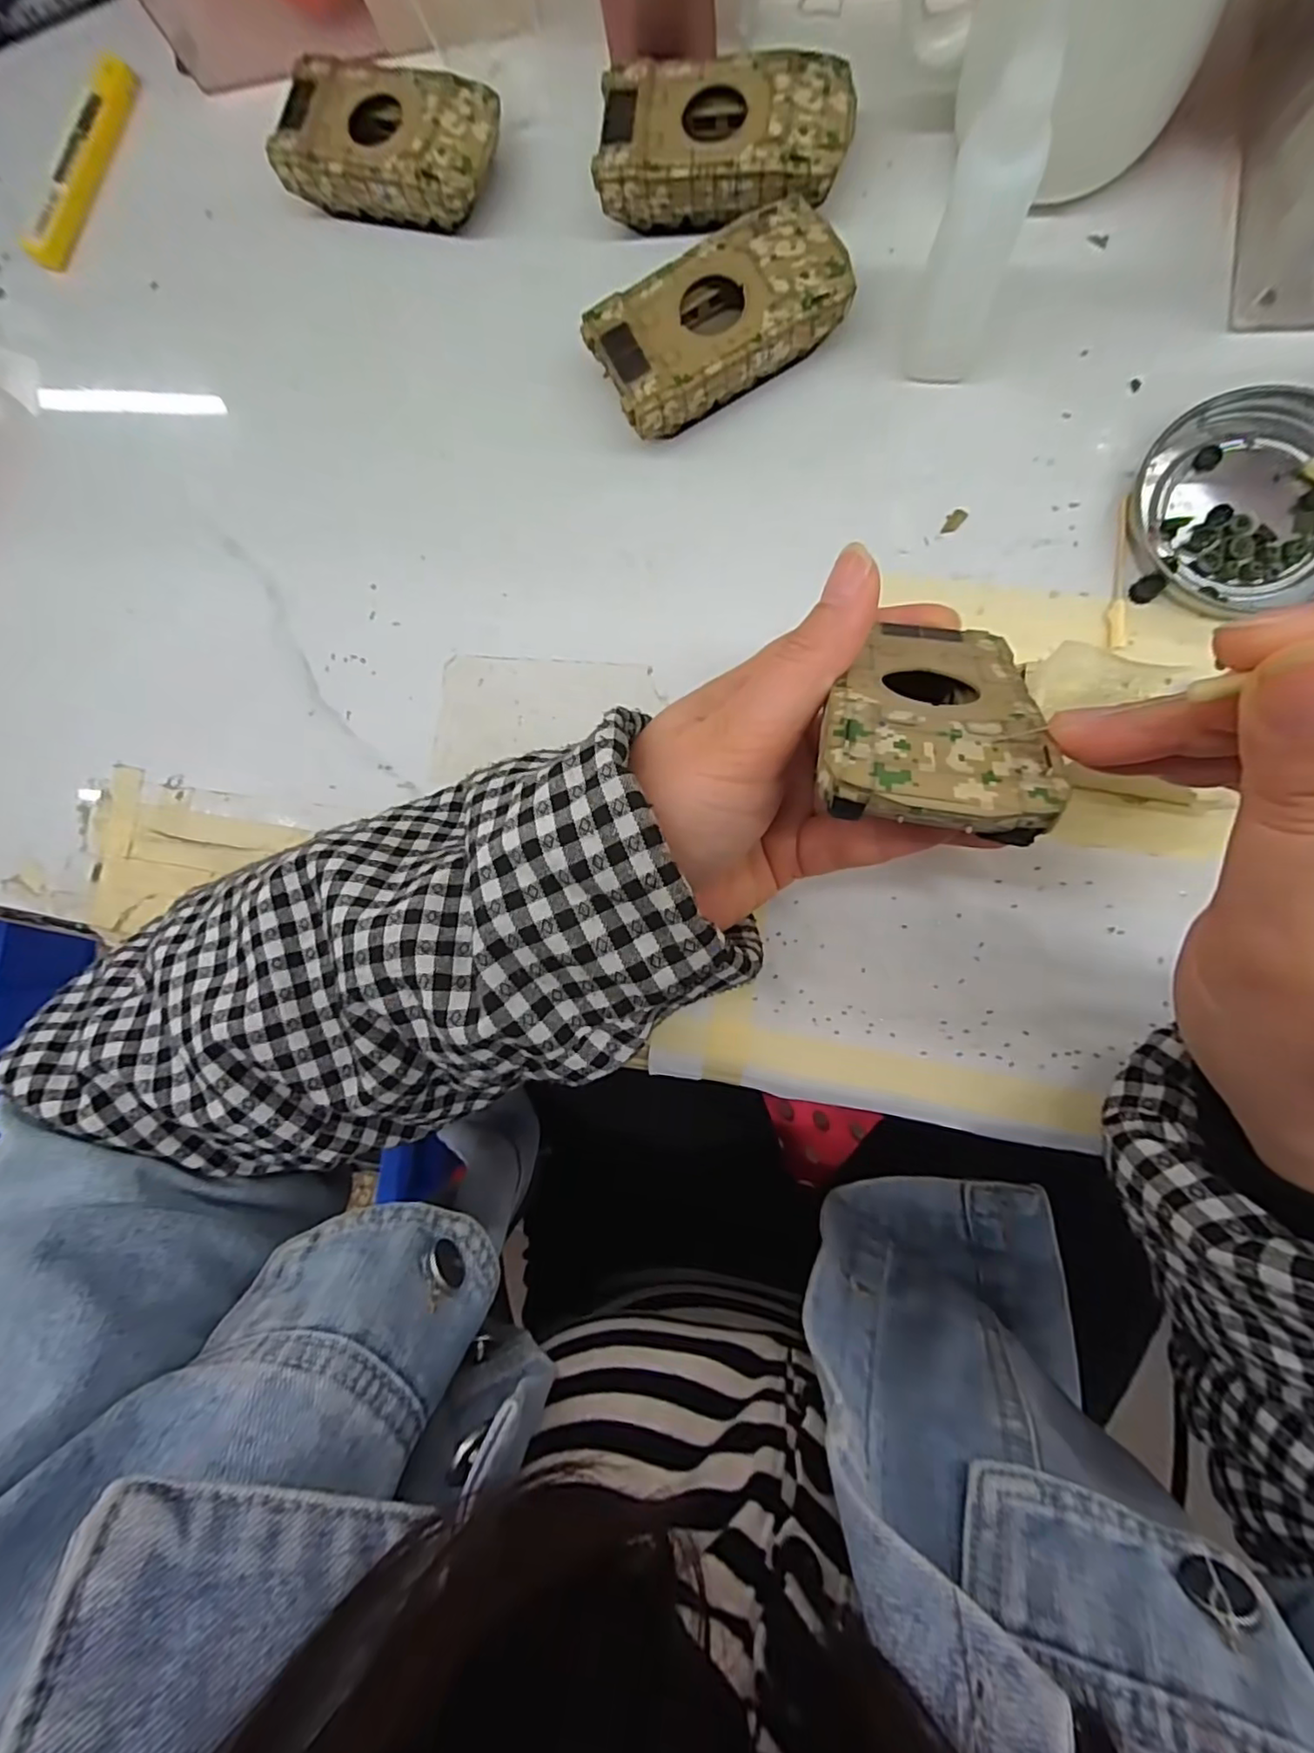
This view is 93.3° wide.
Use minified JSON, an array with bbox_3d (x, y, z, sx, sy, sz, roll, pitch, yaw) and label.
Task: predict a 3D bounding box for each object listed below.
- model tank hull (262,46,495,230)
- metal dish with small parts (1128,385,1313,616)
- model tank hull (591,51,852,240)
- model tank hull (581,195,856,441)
[{"bbox_3d":[-0.113,-0.314,0.271,0.092,0.027,0.050,16,90,9],"label":"model tank hull"},{"bbox_3d":[0.210,-0.132,0.219,0.075,0.010,0.070,0,87,9],"label":"metal dish with small parts"},{"bbox_3d":[0.027,-0.287,0.248,0.093,0.027,0.052,11,89,9],"label":"model tank hull"},{"bbox_3d":[0.025,-0.214,0.242,0.096,0.025,0.051,-29,84,7],"label":"model tank hull"}]

